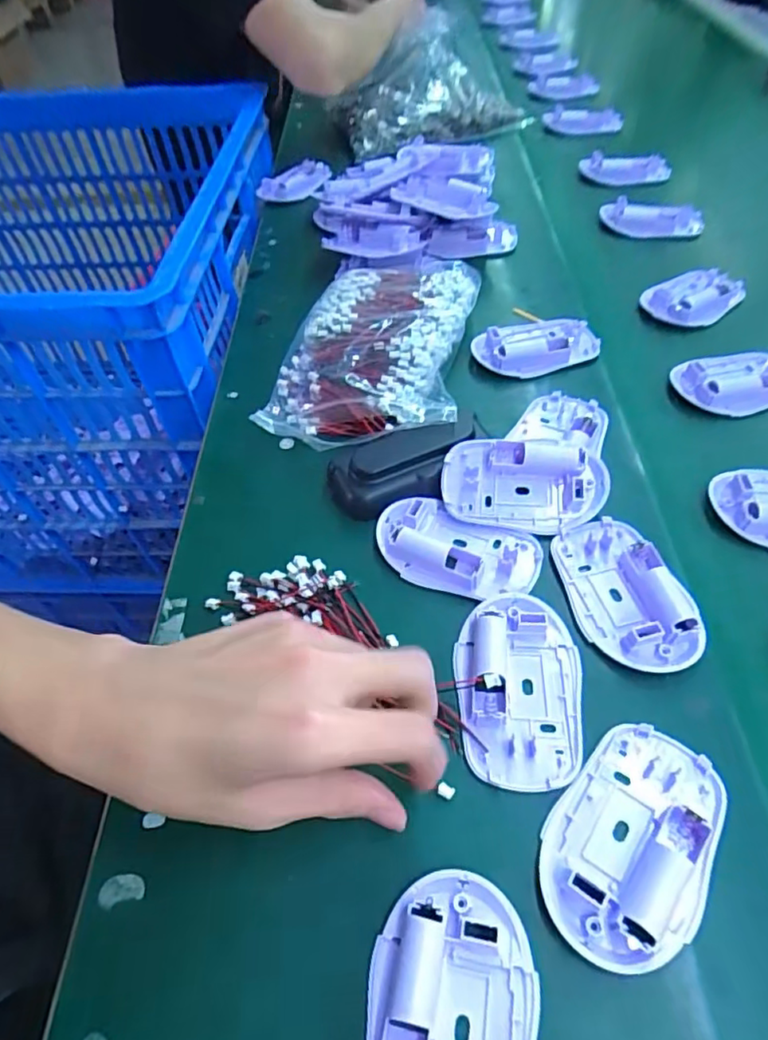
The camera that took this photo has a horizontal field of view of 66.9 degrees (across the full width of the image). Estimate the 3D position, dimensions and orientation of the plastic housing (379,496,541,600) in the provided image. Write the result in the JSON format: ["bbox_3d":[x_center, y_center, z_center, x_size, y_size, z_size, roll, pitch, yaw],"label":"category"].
[{"bbox_3d":[0.042,0.014,0.340,0.094,0.014,0.053,21,58,20],"label":"plastic housing"}]

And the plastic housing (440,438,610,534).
[{"bbox_3d":[0.085,-0.022,0.357,0.095,0.020,0.055,6,84,10],"label":"plastic housing"}]

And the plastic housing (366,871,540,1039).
[{"bbox_3d":[0.023,0.186,0.212,0.060,0.017,0.094,8,55,12],"label":"plastic housing"}]

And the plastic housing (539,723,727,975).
[{"bbox_3d":[0.104,0.132,0.244,0.058,0.018,0.094,28,61,24],"label":"plastic housing"}]

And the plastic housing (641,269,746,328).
[{"bbox_3d":[0.262,-0.189,0.489,0.088,0.021,0.055,-34,57,-19],"label":"plastic housing"}]

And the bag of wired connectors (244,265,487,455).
[{"bbox_3d":[-0.008,-0.131,0.442,0.136,0.049,0.172,6,54,10],"label":"bag of wired connectors"}]

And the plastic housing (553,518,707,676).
[{"bbox_3d":[0.128,0.037,0.312,0.052,0.018,0.092,-16,53,-6],"label":"plastic housing"}]

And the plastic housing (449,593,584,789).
[{"bbox_3d":[0.067,0.081,0.290,0.060,0.020,0.095,0,53,6],"label":"plastic housing"}]

